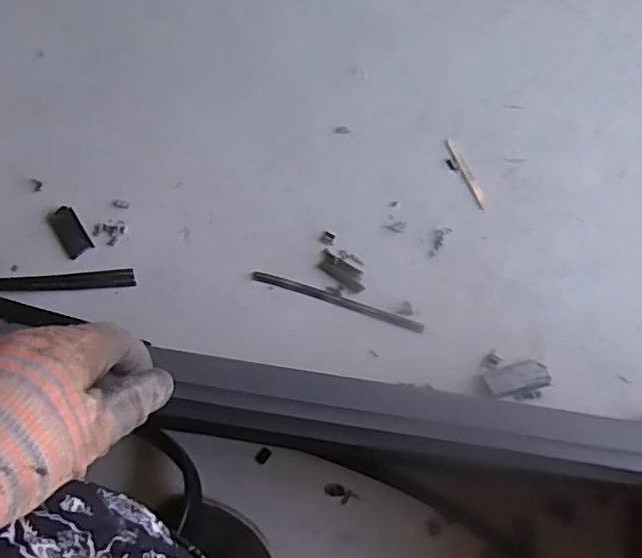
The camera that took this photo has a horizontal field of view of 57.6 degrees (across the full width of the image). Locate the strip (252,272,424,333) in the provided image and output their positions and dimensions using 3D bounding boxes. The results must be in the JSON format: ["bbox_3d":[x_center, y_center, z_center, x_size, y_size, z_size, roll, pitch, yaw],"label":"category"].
[{"bbox_3d":[0.021,0.028,0.731,0.220,0.008,0.014,17,73,5],"label":"strip"}]

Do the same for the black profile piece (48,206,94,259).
[{"bbox_3d":[-0.318,-0.061,0.741,0.032,0.005,0.070,-33,76,-10],"label":"black profile piece"}]

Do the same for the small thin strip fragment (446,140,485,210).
[{"bbox_3d":[0.195,-0.142,0.782,0.013,0.004,0.108,-23,74,-8],"label":"small thin strip fragment"}]

